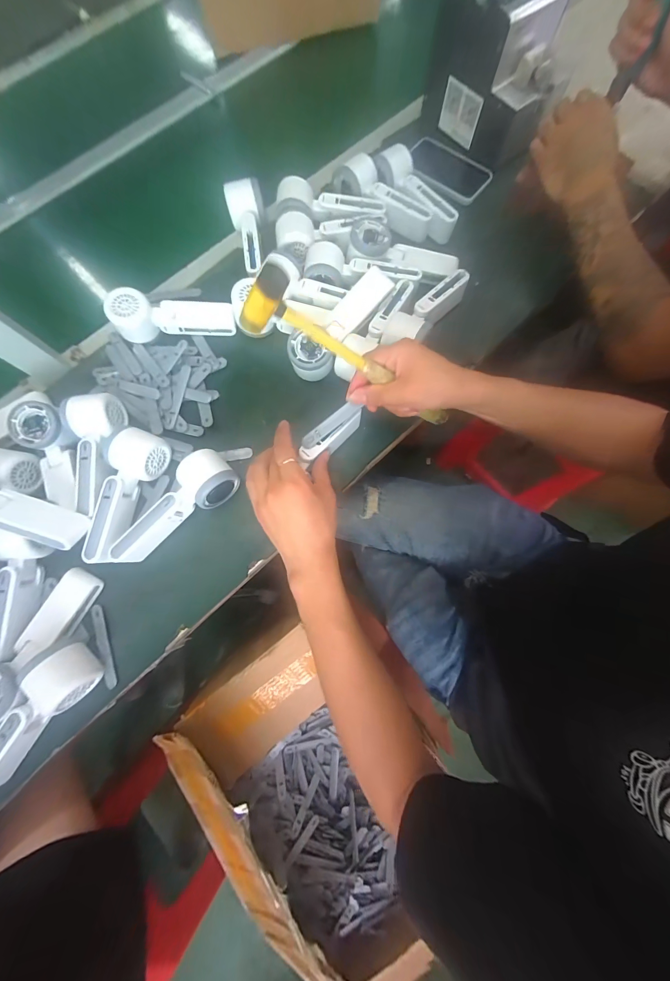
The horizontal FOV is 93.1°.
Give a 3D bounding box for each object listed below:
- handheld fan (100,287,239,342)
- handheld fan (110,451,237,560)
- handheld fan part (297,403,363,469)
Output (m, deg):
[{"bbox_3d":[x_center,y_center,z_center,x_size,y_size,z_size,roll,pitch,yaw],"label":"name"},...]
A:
[{"bbox_3d":[-0.233,-0.250,0.459,0.169,0.048,0.049,-4,76,-13],"label":"handheld fan"},{"bbox_3d":[-0.192,0.026,0.389,0.063,0.052,0.170,38,80,10],"label":"handheld fan"},{"bbox_3d":[-0.006,-0.068,0.388,0.094,0.024,0.030,-40,78,-5],"label":"handheld fan part"}]

